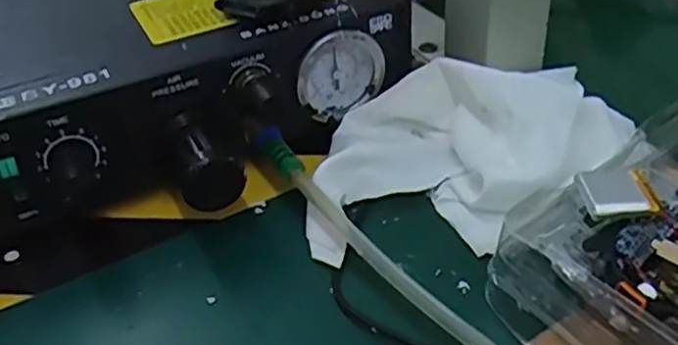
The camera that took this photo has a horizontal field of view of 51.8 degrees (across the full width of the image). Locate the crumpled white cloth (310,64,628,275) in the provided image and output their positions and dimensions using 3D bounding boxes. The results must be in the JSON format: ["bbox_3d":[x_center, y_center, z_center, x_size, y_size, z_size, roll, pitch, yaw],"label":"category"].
[{"bbox_3d":[0.056,-0.006,0.299,0.126,0.034,0.113,8,41,16],"label":"crumpled white cloth"}]

